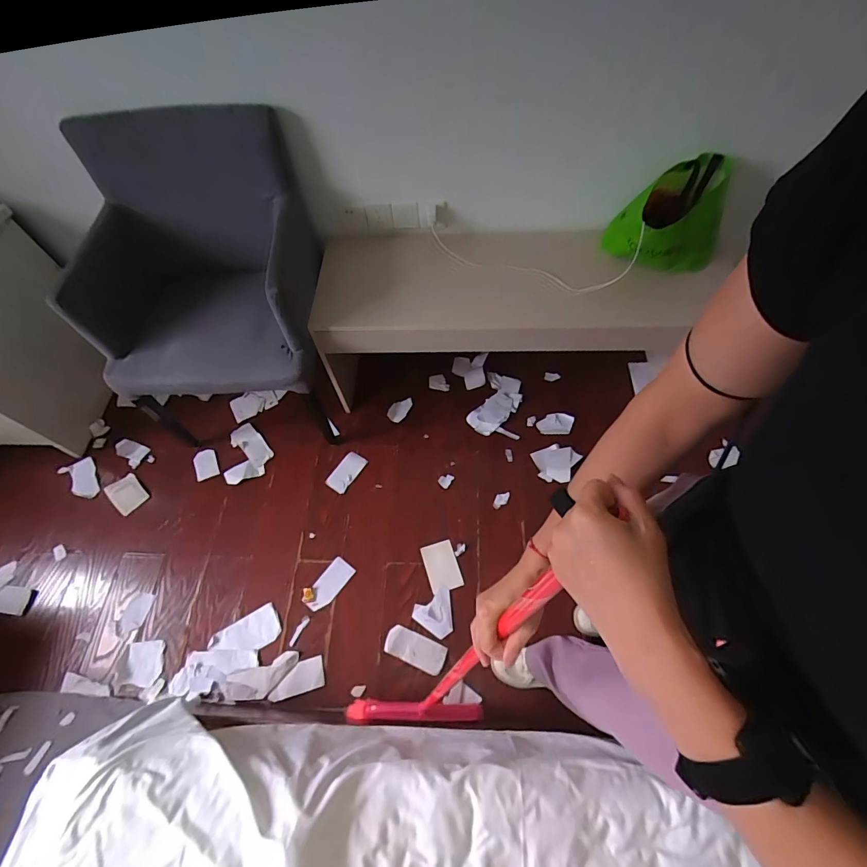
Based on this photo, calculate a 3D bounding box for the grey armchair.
[{"bbox_3d":[-0.687,-0.415,1.336,0.622,0.896,0.621,-5,60,0],"label":"grey armchair"}]

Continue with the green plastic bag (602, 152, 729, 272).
[{"bbox_3d":[0.645,-0.587,1.137,0.300,0.200,0.181,-14,60,-5],"label":"green plastic bag"}]

